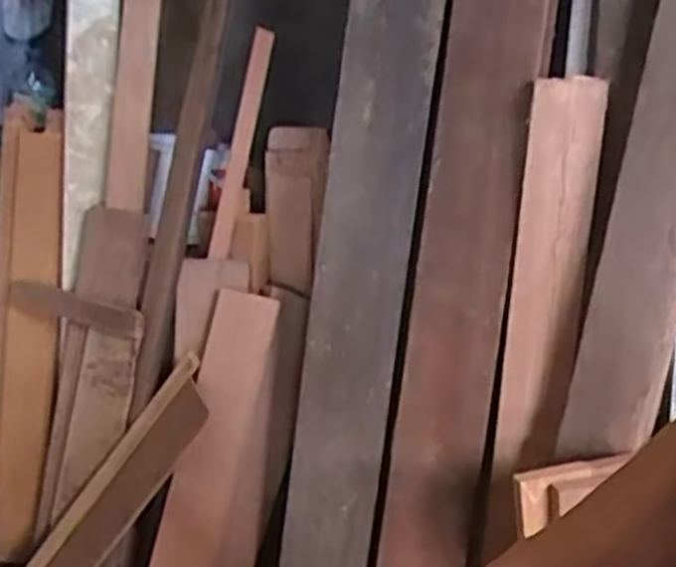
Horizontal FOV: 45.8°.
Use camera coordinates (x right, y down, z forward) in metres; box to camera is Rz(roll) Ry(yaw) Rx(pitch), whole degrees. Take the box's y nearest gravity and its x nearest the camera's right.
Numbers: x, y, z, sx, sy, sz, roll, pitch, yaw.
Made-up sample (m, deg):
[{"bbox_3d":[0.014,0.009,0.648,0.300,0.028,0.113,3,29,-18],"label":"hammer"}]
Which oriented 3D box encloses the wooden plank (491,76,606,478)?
[{"bbox_3d":[0.326,0.003,1.230,0.119,0.612,0.025,-1,15,-15],"label":"wooden plank"}]

